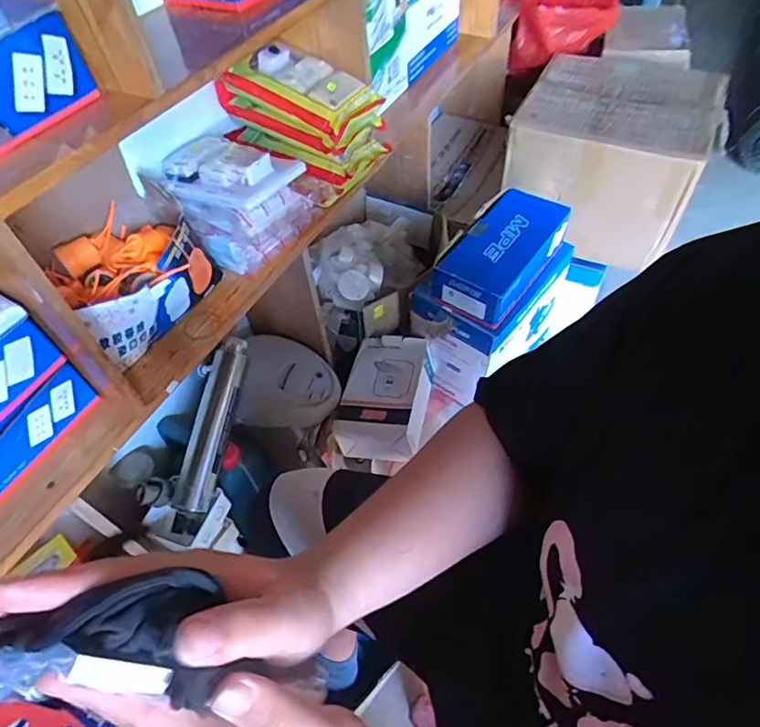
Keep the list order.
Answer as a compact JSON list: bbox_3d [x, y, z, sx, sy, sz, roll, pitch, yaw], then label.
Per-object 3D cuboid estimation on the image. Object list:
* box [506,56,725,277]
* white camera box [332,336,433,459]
[{"bbox_3d":[0.563,-0.512,1.287,0.396,0.306,0.441,20,56,19],"label":"box"},{"bbox_3d":[0.014,0.064,1.045,0.155,0.099,0.233,9,53,11],"label":"white camera box"}]

